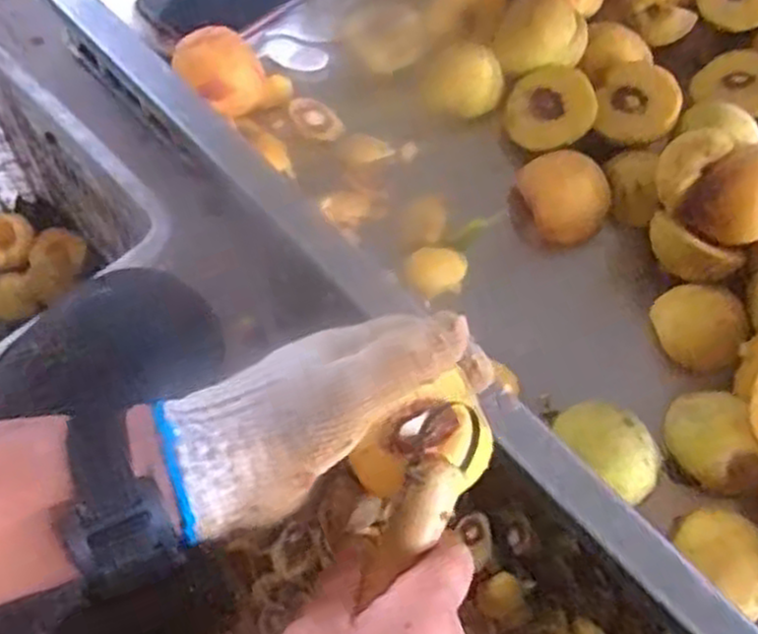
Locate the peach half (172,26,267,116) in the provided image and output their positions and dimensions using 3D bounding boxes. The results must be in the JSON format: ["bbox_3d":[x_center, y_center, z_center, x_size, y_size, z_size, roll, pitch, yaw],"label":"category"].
[{"bbox_3d":[-0.105,-0.158,0.514,0.058,0.037,0.057,-8,63,-8],"label":"peach half"}]

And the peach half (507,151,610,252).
[{"bbox_3d":[0.116,-0.078,0.502,0.061,0.039,0.061,2,62,-3],"label":"peach half"}]

